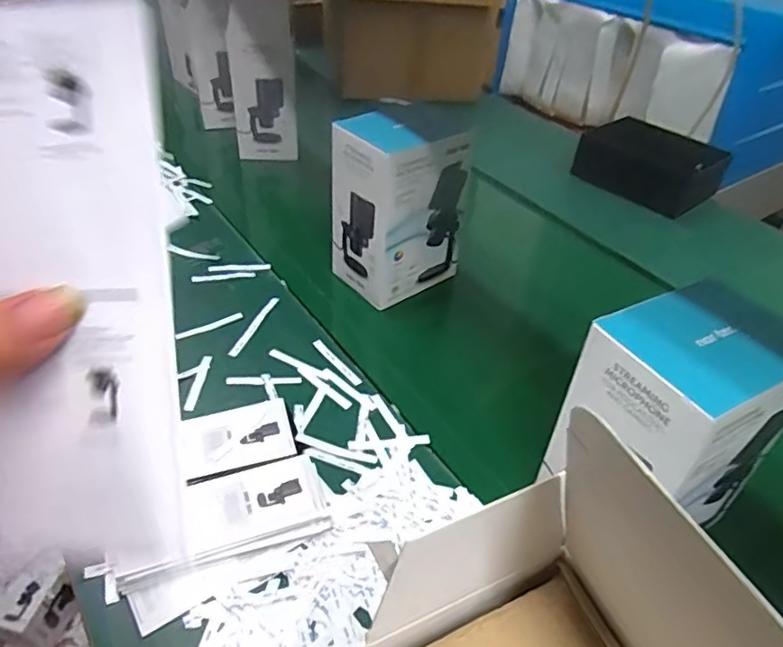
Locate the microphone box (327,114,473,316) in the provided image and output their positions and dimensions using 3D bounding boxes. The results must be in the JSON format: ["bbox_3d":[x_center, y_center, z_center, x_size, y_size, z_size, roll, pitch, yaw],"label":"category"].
[{"bbox_3d":[0.010,-0.165,0.813,0.157,0.221,0.116,-27,48,-30],"label":"microphone box"}]

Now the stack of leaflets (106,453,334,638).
[{"bbox_3d":[-0.152,0.192,0.541,0.189,0.015,0.109,-17,44,-22],"label":"stack of leaflets"}]

